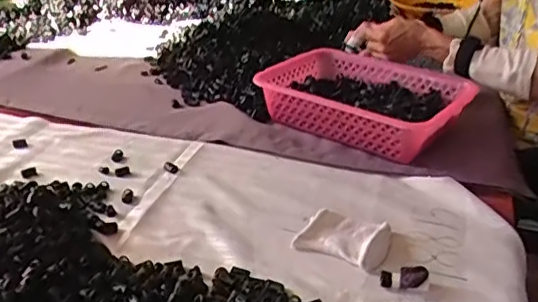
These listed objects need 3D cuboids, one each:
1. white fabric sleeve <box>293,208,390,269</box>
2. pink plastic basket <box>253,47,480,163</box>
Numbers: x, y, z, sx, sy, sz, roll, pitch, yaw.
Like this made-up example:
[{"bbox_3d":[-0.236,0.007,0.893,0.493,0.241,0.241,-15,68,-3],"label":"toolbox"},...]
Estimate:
[{"bbox_3d":[0.081,0.084,0.588,0.091,0.022,0.068,13,33,20],"label":"white fabric sleeve"},{"bbox_3d":[0.127,-0.068,0.755,0.260,0.077,0.129,26,39,36],"label":"pink plastic basket"}]

